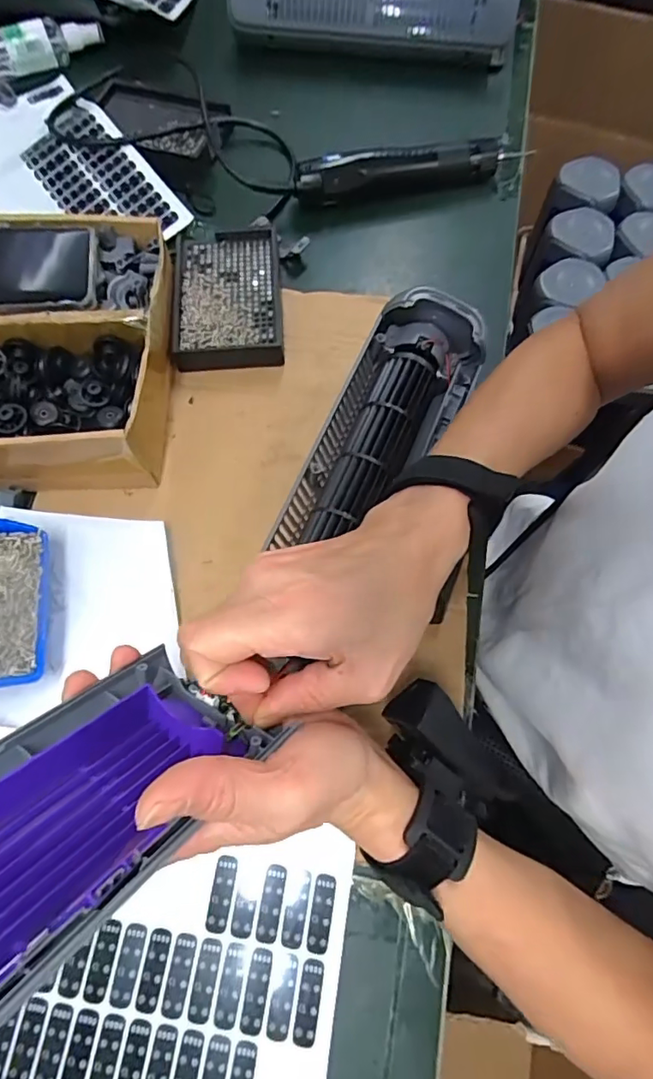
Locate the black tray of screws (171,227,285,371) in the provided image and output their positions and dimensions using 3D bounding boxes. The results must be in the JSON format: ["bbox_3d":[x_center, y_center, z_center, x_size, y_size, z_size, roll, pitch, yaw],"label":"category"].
[{"bbox_3d":[-0.085,-0.209,0.467,0.089,0.026,0.140,-4,68,-1],"label":"black tray of screws"}]

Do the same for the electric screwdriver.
[{"bbox_3d":[0.082,-0.359,0.521,0.224,0.042,0.031,-15,69,-6],"label":"electric screwdriver"}]

